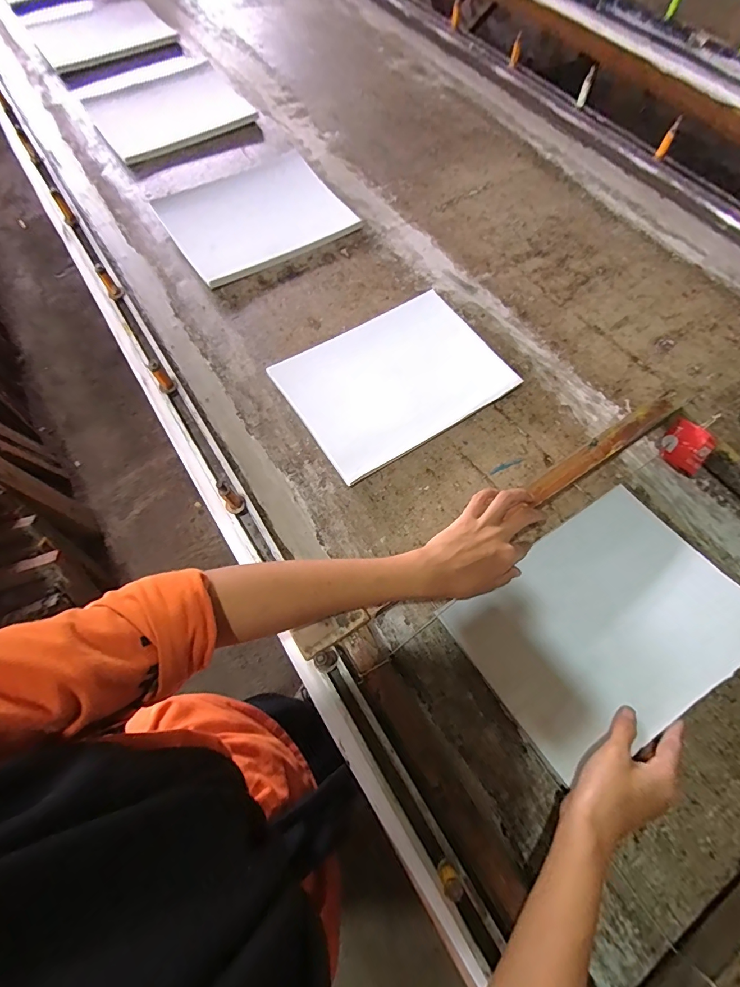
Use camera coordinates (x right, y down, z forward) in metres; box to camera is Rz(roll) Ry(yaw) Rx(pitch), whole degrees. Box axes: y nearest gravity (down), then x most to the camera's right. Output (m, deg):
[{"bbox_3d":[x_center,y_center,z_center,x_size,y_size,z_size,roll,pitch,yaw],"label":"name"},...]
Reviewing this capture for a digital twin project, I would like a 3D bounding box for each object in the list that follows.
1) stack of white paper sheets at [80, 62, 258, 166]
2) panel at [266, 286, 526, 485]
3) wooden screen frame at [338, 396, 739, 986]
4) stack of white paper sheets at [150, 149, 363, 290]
[{"bbox_3d":[-0.390,-0.754,0.816,0.272,0.015,0.265,-32,71,-13],"label":"stack of white paper sheets"},{"bbox_3d":[0.030,-0.156,0.554,0.265,0.014,0.202,-31,72,-12],"label":"panel"},{"bbox_3d":[0.270,0.163,0.403,0.494,0.054,0.393,-33,71,-13],"label":"wooden screen frame"},{"bbox_3d":[-0.186,-0.458,0.681,0.270,0.023,0.218,-32,71,-13],"label":"stack of white paper sheets"}]

